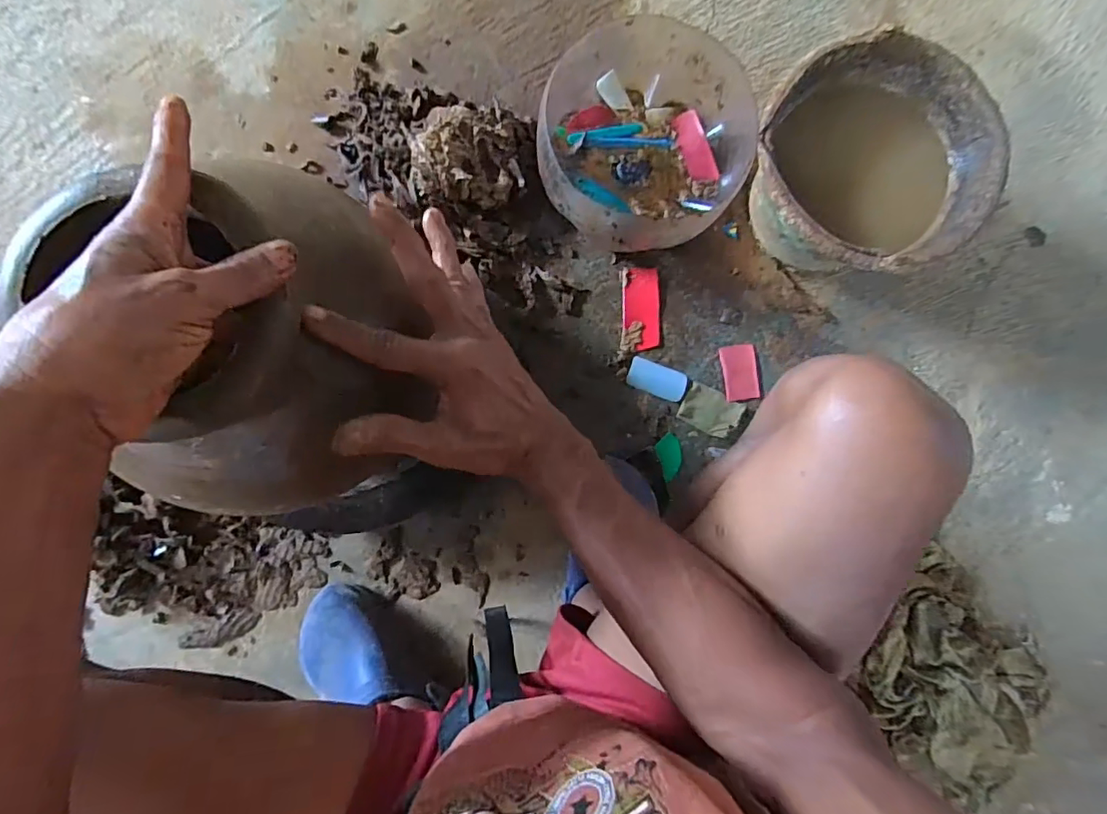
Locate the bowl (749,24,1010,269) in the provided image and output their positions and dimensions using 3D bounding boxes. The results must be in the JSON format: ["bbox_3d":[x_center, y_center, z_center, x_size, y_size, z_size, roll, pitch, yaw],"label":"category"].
[{"bbox_3d":[0.349,-0.272,0.663,0.265,0.178,0.241,0,88,-5],"label":"bowl"}]

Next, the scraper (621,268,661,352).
[{"bbox_3d":[0.116,-0.128,0.721,0.051,0.008,0.108,2,88,-4],"label":"scraper"}]

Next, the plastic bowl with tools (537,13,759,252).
[{"bbox_3d":[0.108,-0.319,0.675,0.241,0.131,0.249,0,88,-5],"label":"plastic bowl with tools"}]

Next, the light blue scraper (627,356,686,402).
[{"bbox_3d":[0.136,-0.037,0.717,0.078,0.009,0.041,20,86,-3],"label":"light blue scraper"}]

